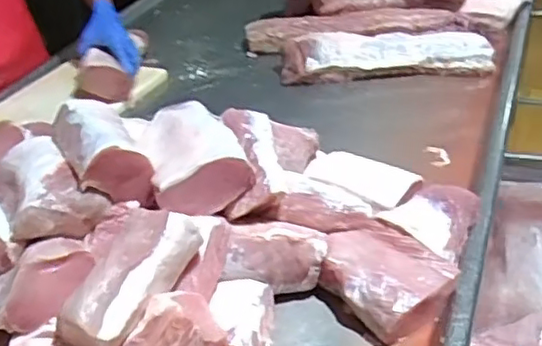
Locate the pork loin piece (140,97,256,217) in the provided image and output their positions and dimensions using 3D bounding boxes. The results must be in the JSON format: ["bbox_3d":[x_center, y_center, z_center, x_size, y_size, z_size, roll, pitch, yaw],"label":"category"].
[{"bbox_3d":[-0.101,-0.027,0.851,0.125,0.068,0.187,-13,33,-8],"label":"pork loin piece"}]

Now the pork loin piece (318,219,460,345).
[{"bbox_3d":[0.144,0.135,0.841,0.123,0.062,0.160,-28,38,-28],"label":"pork loin piece"}]

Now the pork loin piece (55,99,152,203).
[{"bbox_3d":[-0.227,-0.030,0.848,0.095,0.091,0.155,-21,35,-20],"label":"pork loin piece"}]

